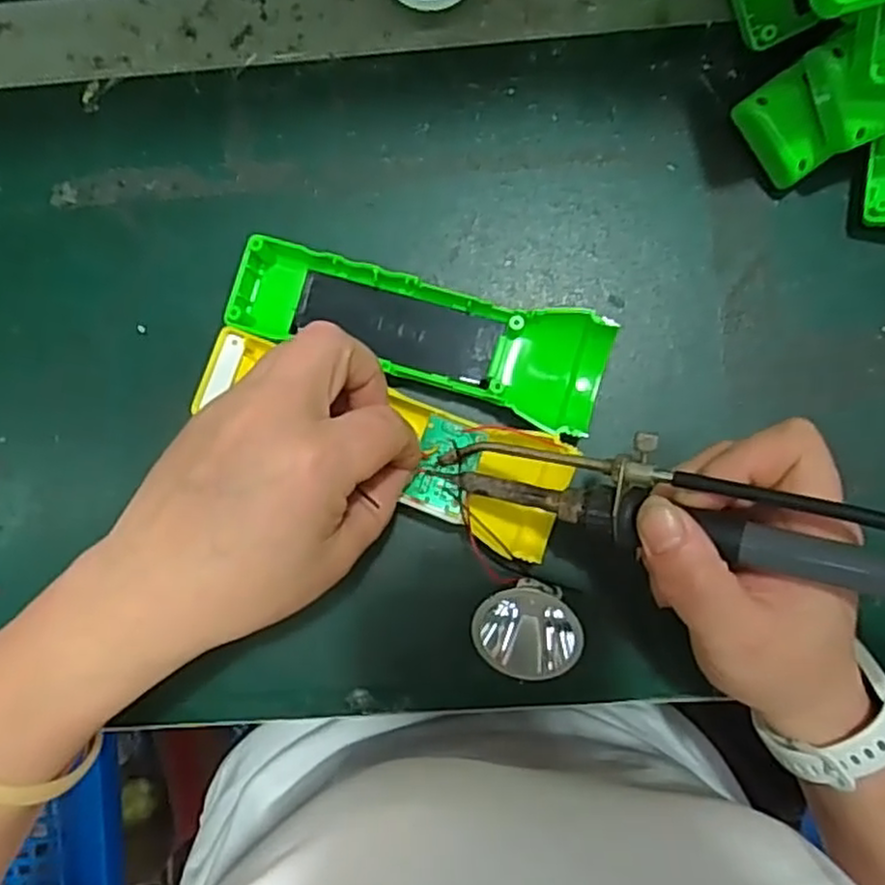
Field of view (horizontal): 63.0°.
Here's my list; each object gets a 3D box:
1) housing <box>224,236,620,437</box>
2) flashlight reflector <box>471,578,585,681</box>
[{"bbox_3d":[-0.010,-0.048,0.316,0.163,0.025,0.045,16,91,4],"label":"housing"},{"bbox_3d":[0.035,0.078,0.304,0.043,0.029,0.034,0,90,4],"label":"flashlight reflector"}]

